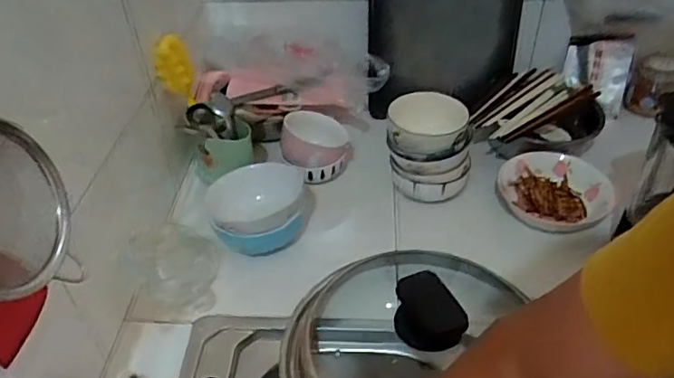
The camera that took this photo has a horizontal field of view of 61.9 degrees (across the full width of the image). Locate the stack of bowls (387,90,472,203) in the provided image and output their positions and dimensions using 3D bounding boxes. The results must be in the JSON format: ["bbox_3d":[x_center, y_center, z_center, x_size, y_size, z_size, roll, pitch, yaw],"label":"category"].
[{"bbox_3d":[0.139,-0.061,0.880,0.123,0.142,0.109,-5,41,-4],"label":"stack of bowls"}]

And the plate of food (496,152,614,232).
[{"bbox_3d":[0.339,0.004,0.875,0.172,0.033,0.150,2,41,4],"label":"plate of food"}]

